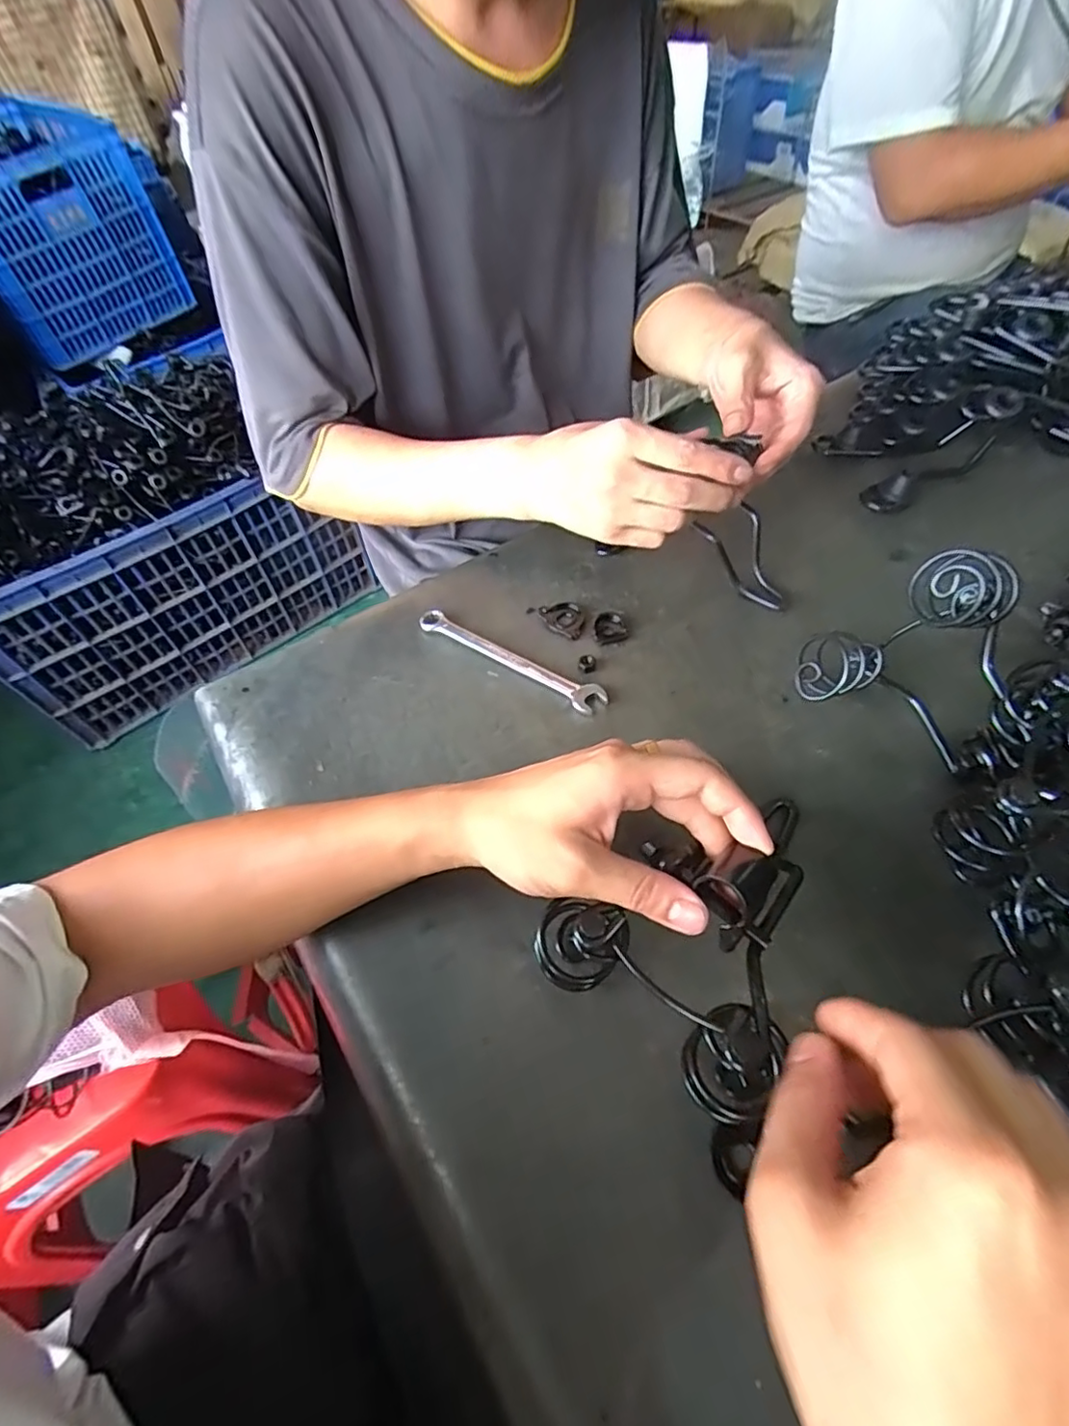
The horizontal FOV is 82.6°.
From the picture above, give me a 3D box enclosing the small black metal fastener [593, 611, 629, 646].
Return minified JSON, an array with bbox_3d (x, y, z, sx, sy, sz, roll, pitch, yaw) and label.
[{"bbox_3d":[0.061,-0.067,0.486,0.026,0.009,0.027,-12,53,-4],"label":"small black metal fastener"}]

